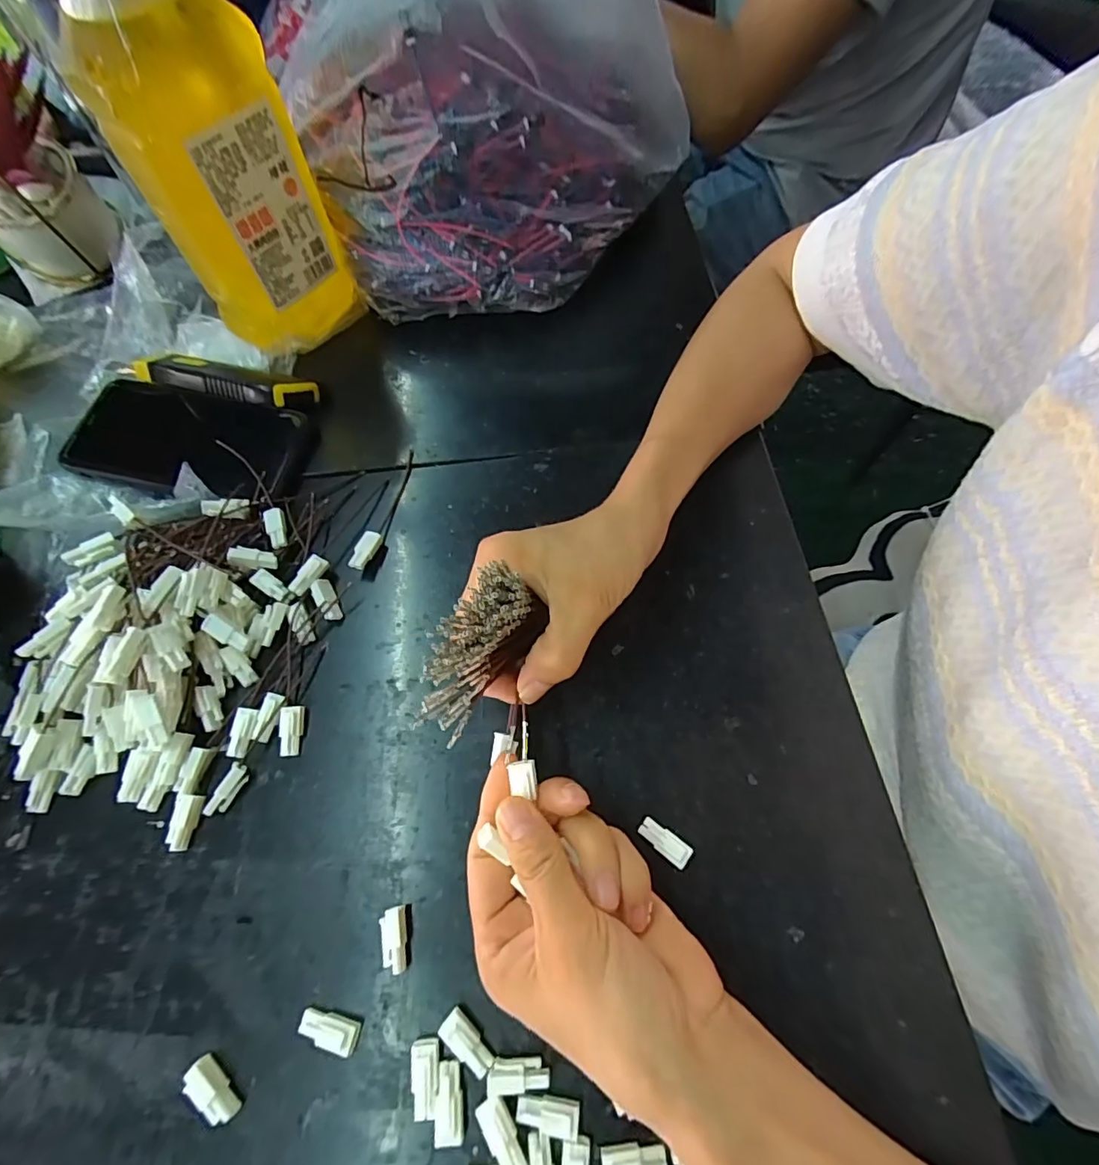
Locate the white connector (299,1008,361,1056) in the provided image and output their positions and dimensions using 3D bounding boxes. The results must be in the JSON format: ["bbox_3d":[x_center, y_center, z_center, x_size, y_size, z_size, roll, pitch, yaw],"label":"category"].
[{"bbox_3d":[-0.095,0.192,0.223,0.026,0.007,0.010,13,66,9],"label":"white connector"}]

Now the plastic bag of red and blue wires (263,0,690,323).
[{"bbox_3d":[-0.048,-0.353,0.359,0.262,0.203,0.242,-24,66,-8],"label":"plastic bag of red and blue wires"}]

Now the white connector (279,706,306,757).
[{"bbox_3d":[-0.137,0.078,0.275,0.011,0.008,0.025,-5,64,1],"label":"white connector"}]

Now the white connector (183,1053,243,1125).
[{"bbox_3d":[-0.139,0.210,0.215,0.010,0.011,0.025,-42,69,-16],"label":"white connector"}]

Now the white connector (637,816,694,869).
[{"bbox_3d":[0.055,0.123,0.248,0.026,0.006,0.012,31,69,30],"label":"white connector"}]

